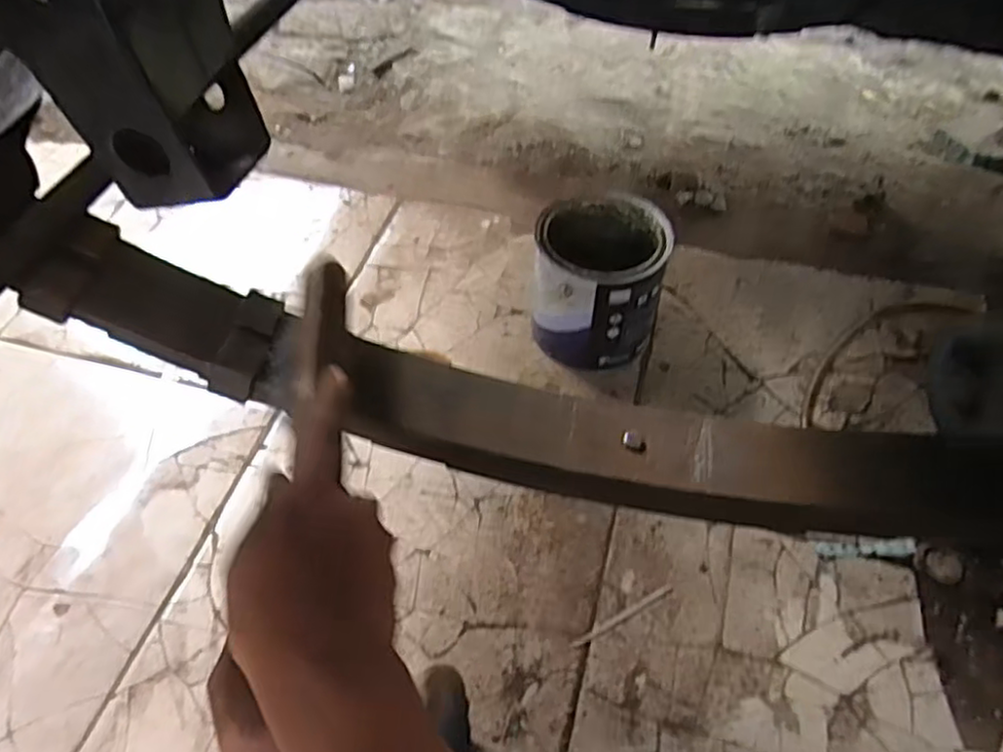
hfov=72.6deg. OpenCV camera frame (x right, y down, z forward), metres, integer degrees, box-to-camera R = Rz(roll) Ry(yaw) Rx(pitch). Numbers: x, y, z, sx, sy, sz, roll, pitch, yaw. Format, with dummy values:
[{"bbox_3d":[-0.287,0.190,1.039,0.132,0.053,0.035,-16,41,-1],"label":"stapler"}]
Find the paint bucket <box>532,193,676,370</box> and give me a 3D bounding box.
[{"bbox_3d":[0.116,-0.109,0.813,0.139,0.162,0.150,-1,54,1],"label":"paint bucket"}]

